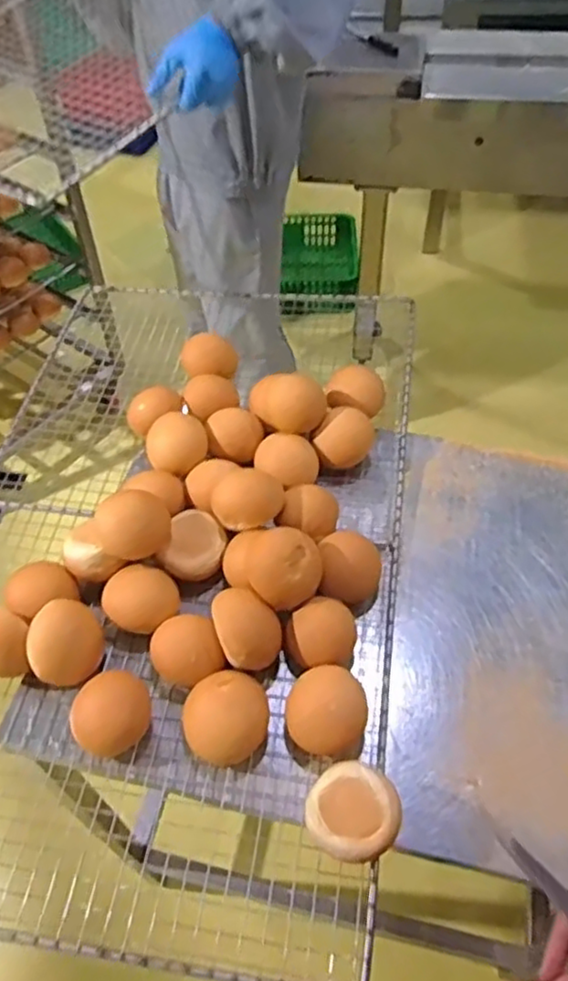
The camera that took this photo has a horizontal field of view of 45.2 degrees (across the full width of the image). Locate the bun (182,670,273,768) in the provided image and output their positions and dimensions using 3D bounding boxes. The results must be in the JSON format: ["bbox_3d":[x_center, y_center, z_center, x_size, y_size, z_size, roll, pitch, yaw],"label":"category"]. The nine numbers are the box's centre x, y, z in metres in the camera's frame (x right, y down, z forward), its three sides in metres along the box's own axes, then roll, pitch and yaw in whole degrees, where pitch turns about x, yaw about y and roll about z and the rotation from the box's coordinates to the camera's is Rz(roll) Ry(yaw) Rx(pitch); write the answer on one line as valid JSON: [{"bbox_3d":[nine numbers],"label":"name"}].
[{"bbox_3d":[-0.054,0.222,0.661,0.081,0.060,0.073,-27,56,-17],"label":"bun"}]

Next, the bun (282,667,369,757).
[{"bbox_3d":[0.040,0.216,0.658,0.077,0.062,0.072,-1,53,2],"label":"bun"}]

